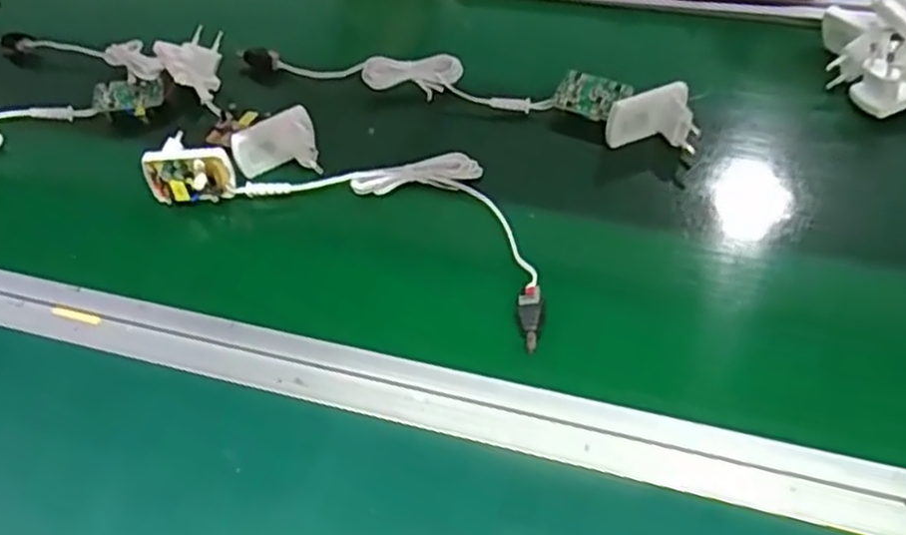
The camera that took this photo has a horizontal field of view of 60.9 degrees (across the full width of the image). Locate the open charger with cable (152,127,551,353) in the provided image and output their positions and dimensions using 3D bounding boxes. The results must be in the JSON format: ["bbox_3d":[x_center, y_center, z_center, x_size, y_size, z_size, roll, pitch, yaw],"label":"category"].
[{"bbox_3d":[-0.060,-0.053,0.525,0.301,0.034,0.120,17,55,25],"label":"open charger with cable"}]

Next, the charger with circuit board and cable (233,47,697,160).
[{"bbox_3d":[-0.001,-0.147,0.613,0.384,0.049,0.050,14,54,23],"label":"charger with circuit board and cable"}]

